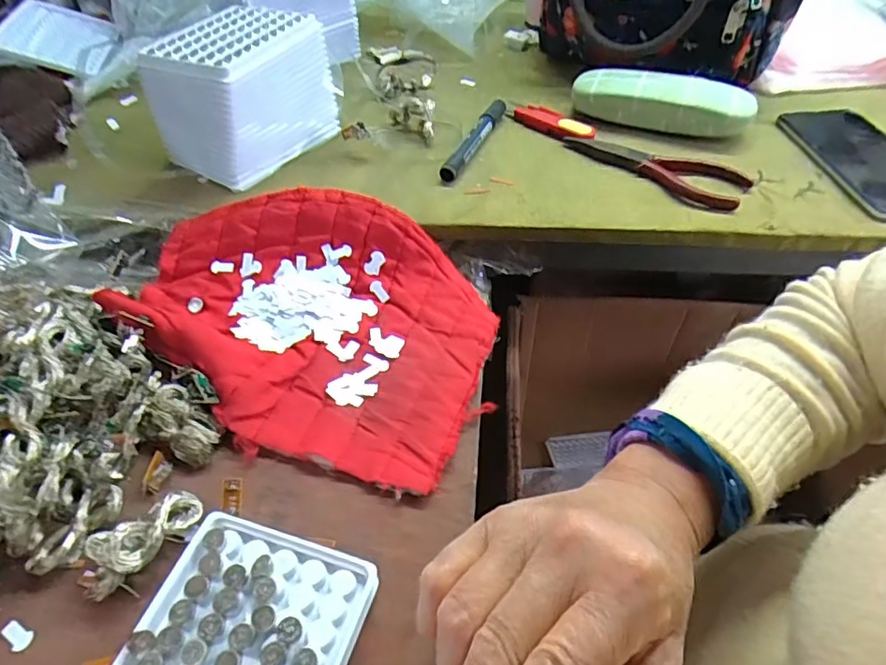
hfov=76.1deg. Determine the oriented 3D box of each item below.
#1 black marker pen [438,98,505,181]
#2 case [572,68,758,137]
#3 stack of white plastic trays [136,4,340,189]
[{"bbox_3d":[0.030,-0.175,0.511,0.015,0.015,0.140,17,47,14],"label":"black marker pen"},{"bbox_3d":[0.197,-0.211,0.513,0.153,0.035,0.049,19,50,19],"label":"case"},{"bbox_3d":[-0.169,-0.207,0.492,0.101,0.092,0.139,19,50,19],"label":"stack of white plastic trays"}]

